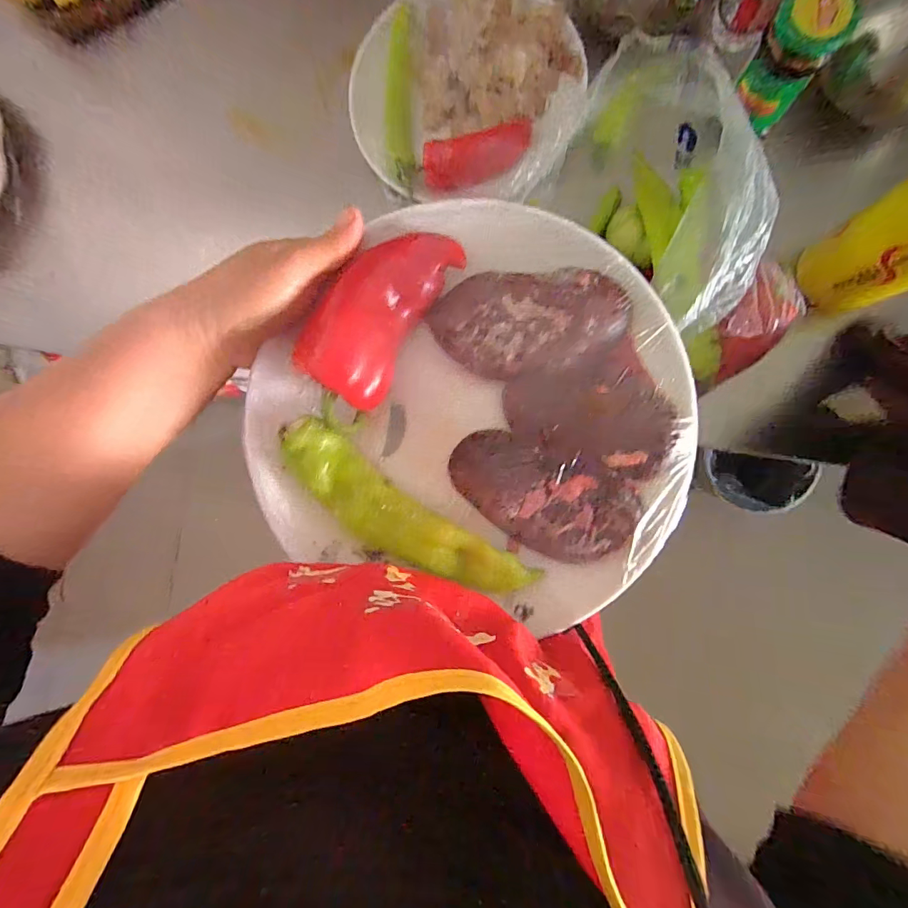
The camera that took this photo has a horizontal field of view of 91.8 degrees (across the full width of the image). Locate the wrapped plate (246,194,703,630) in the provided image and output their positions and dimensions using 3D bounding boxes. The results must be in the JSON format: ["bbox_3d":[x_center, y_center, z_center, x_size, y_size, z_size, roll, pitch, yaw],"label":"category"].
[{"bbox_3d":[0.015,-0.028,0.258,0.252,0.051,0.229,18,92,6],"label":"wrapped plate"}]

